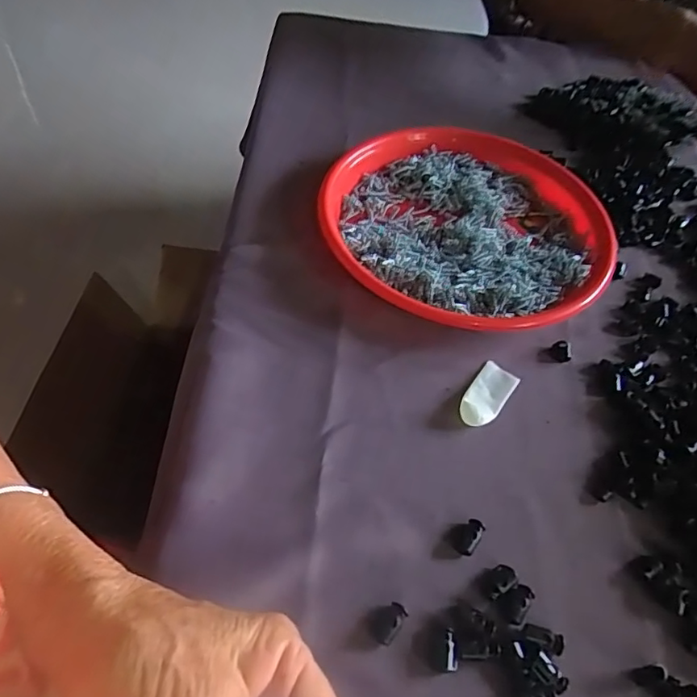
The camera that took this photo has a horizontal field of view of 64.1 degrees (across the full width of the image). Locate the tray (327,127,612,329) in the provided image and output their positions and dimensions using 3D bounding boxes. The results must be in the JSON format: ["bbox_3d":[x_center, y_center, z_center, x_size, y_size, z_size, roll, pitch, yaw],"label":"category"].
[{"bbox_3d":[0.097,-0.104,0.466,0.231,0.030,0.220,7,54,1],"label":"tray"}]

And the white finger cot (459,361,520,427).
[{"bbox_3d":[0.094,0.031,0.379,0.025,0.006,0.053,32,58,18],"label":"white finger cot"}]

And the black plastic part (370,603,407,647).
[{"bbox_3d":[0.021,0.143,0.291,0.014,0.008,0.020,39,60,22],"label":"black plastic part"}]

